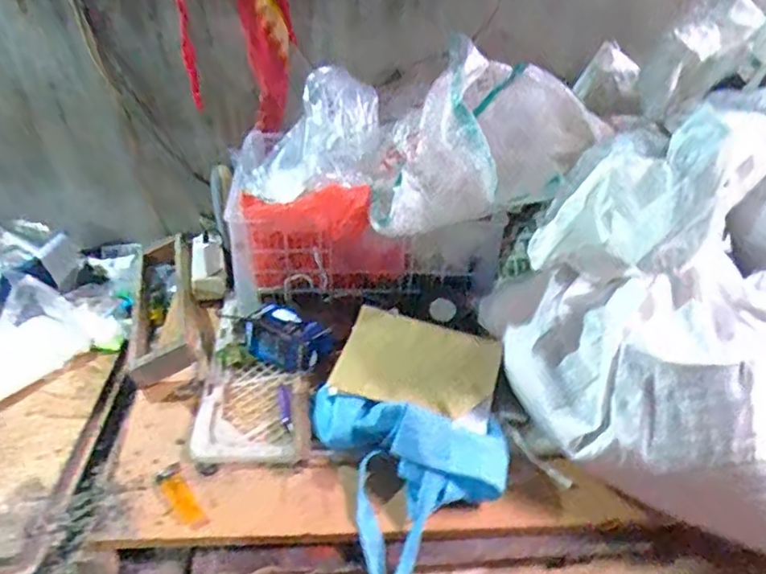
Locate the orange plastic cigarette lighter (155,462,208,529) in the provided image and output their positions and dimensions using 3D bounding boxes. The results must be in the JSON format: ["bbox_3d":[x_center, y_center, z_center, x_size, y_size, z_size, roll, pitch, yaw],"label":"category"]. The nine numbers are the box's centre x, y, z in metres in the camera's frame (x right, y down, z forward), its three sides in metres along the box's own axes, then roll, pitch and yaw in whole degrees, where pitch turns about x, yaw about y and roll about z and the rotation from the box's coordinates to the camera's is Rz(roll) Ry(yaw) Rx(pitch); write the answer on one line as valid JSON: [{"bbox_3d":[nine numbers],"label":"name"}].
[{"bbox_3d":[-0.229,0.239,0.688,0.028,0.012,0.087,-23,40,-28],"label":"orange plastic cigarette lighter"}]

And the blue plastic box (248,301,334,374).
[{"bbox_3d":[-0.136,0.075,0.867,0.125,0.047,0.079,22,41,30],"label":"blue plastic box"}]

